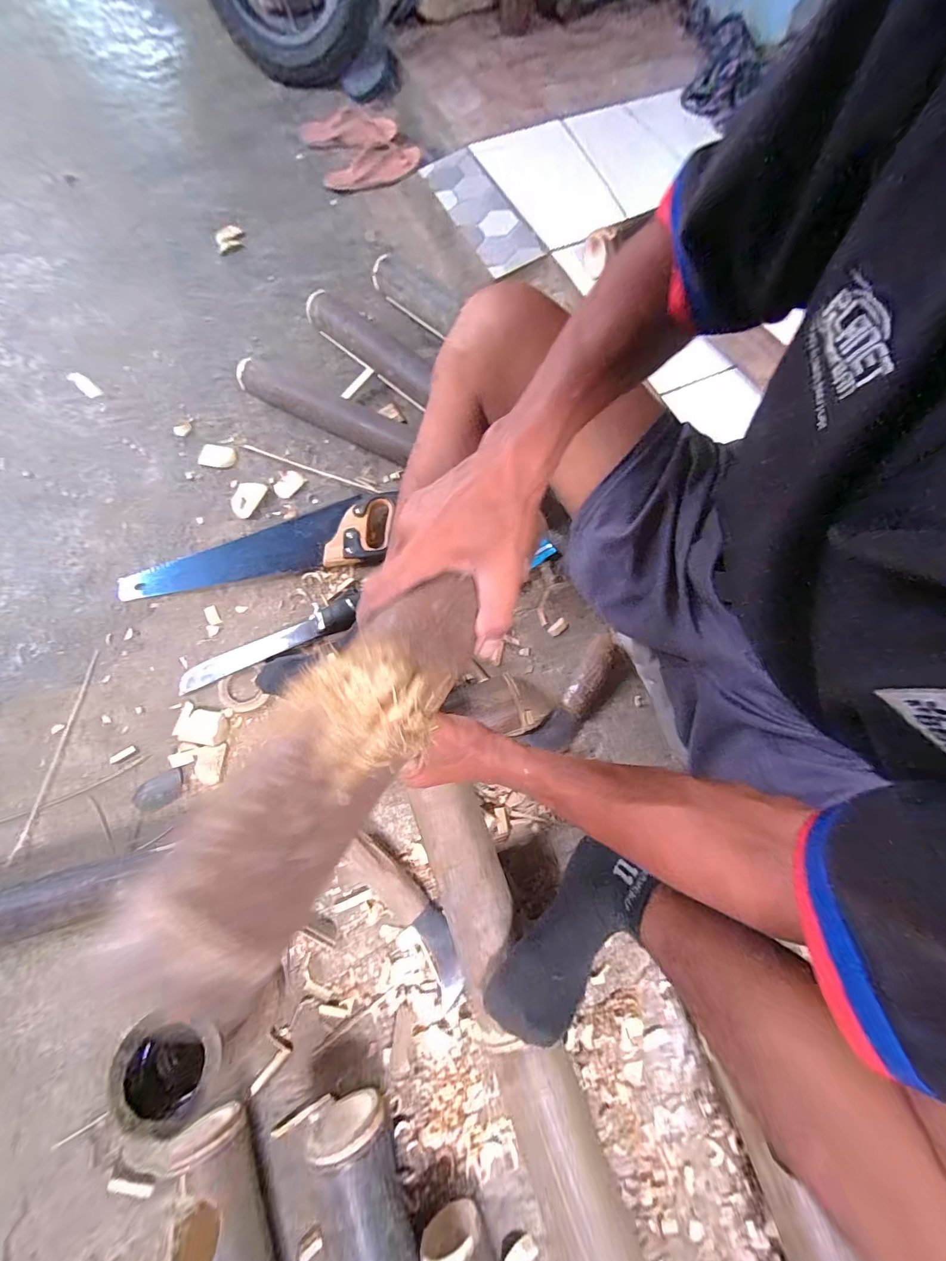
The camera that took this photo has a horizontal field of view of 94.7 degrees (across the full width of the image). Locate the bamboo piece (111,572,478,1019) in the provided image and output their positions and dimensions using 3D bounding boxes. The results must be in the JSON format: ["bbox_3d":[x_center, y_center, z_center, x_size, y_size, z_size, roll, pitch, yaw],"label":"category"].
[{"bbox_3d":[-0.065,0.052,0.227,0.064,0.028,0.226,28,55,9],"label":"bamboo piece"}]

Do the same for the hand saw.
[{"bbox_3d":[-0.342,-0.139,0.703,0.434,0.033,0.110,-10,71,-3],"label":"hand saw"}]

